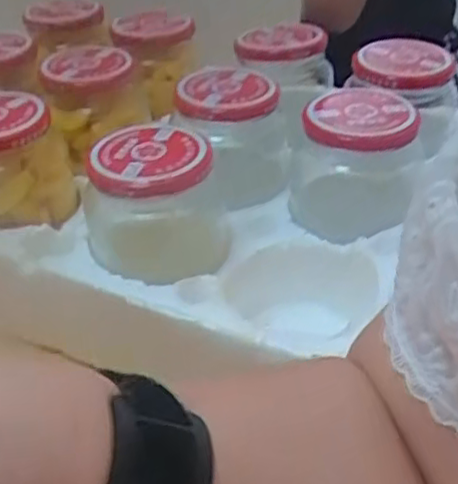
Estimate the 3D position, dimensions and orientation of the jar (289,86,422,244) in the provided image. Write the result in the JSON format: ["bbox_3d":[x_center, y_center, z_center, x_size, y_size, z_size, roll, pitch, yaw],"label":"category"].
[{"bbox_3d":[0.074,-0.052,0.437,0.080,0.072,0.078,1,39,5],"label":"jar"}]

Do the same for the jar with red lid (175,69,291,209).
[{"bbox_3d":[0.001,-0.072,0.466,0.066,0.069,0.062,-2,39,2],"label":"jar with red lid"}]

